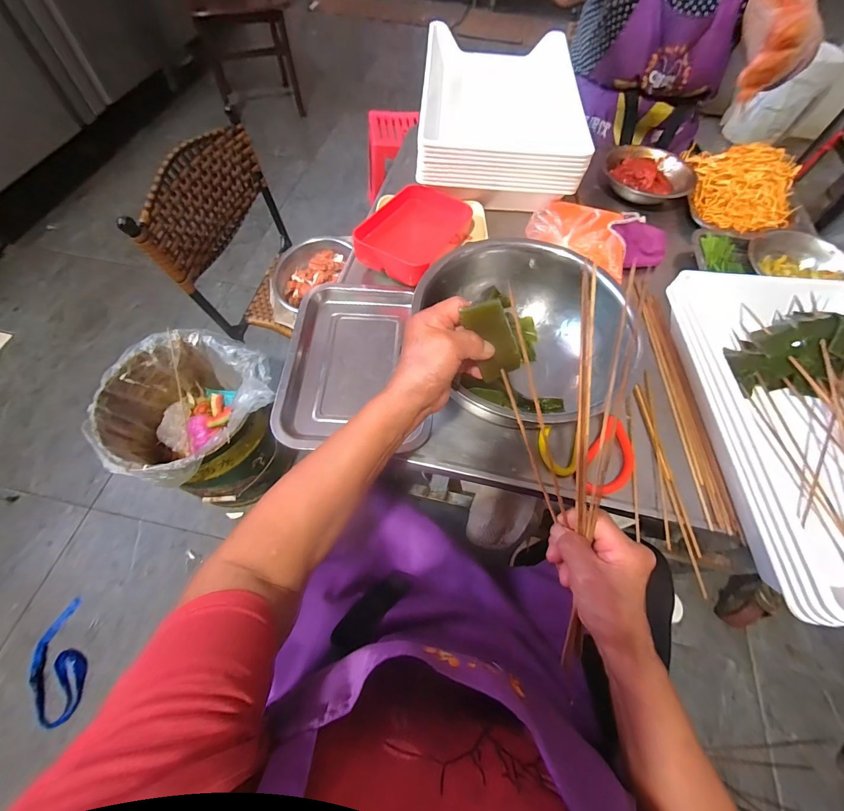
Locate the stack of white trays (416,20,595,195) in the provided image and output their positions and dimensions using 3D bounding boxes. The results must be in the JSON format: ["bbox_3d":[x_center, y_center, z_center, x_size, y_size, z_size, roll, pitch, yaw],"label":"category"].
[{"bbox_3d":[0.134,-0.528,0.650,0.259,0.086,0.366,4,62,-1],"label":"stack of white trays"}]

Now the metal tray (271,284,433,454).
[{"bbox_3d":[-0.082,-0.061,0.483,0.179,0.030,0.252,3,62,-1],"label":"metal tray"}]

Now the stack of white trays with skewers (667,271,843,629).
[{"bbox_3d":[0.463,0.009,0.422,0.261,0.085,0.431,3,62,-1],"label":"stack of white trays with skewers"}]

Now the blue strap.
[{"bbox_3d":[-0.751,0.534,0.754,0.084,0.006,0.216,-13,73,-26],"label":"blue strap"}]

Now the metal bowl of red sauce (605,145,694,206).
[{"bbox_3d":[0.422,-0.433,0.679,0.164,0.045,0.131,30,65,13],"label":"metal bowl of red sauce"}]

